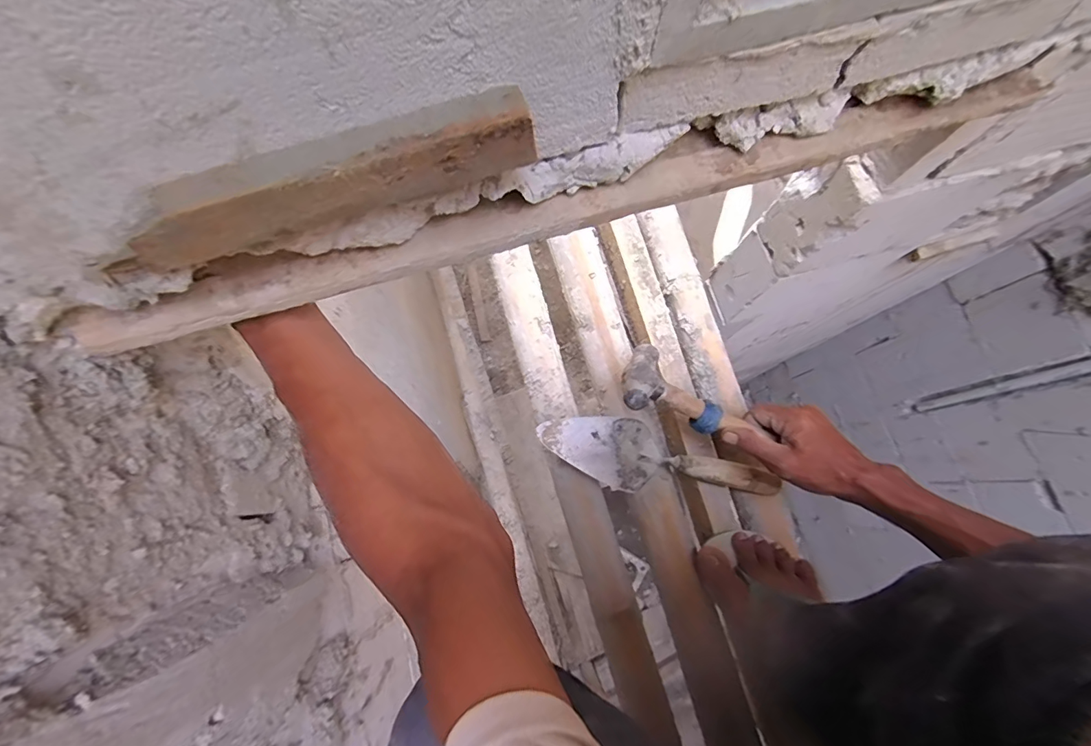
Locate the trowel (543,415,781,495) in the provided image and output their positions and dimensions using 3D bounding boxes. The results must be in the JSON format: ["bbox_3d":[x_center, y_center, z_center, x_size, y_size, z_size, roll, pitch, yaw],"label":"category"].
[{"bbox_3d":[0.134,0.103,0.565,0.287,0.049,0.086,8,76,1],"label":"trowel"}]

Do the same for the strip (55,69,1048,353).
[{"bbox_3d":[0.019,-0.122,0.323,0.674,0.020,0.035,-16,77,-3],"label":"strip"}]

